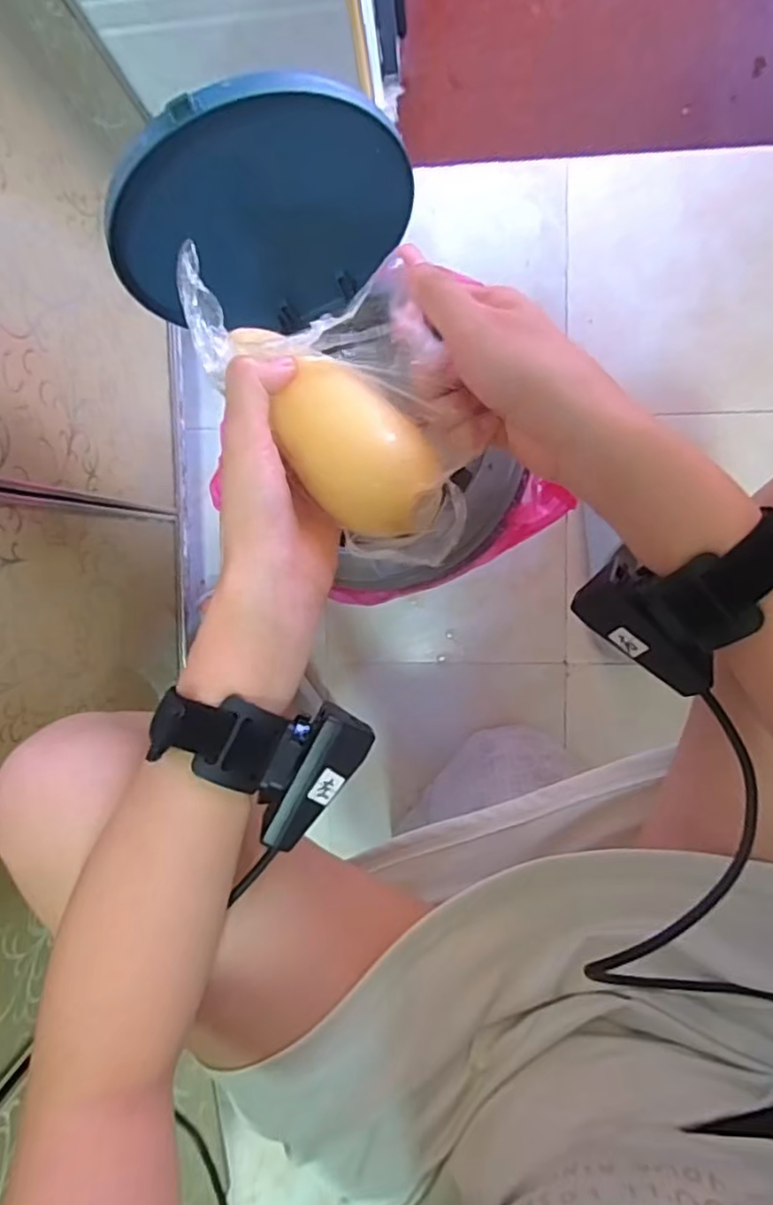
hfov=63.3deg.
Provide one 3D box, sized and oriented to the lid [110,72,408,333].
[{"bbox_3d":[-0.076,-0.229,0.388,0.177,0.185,0.017,-15,82,-27],"label":"lid"}]

